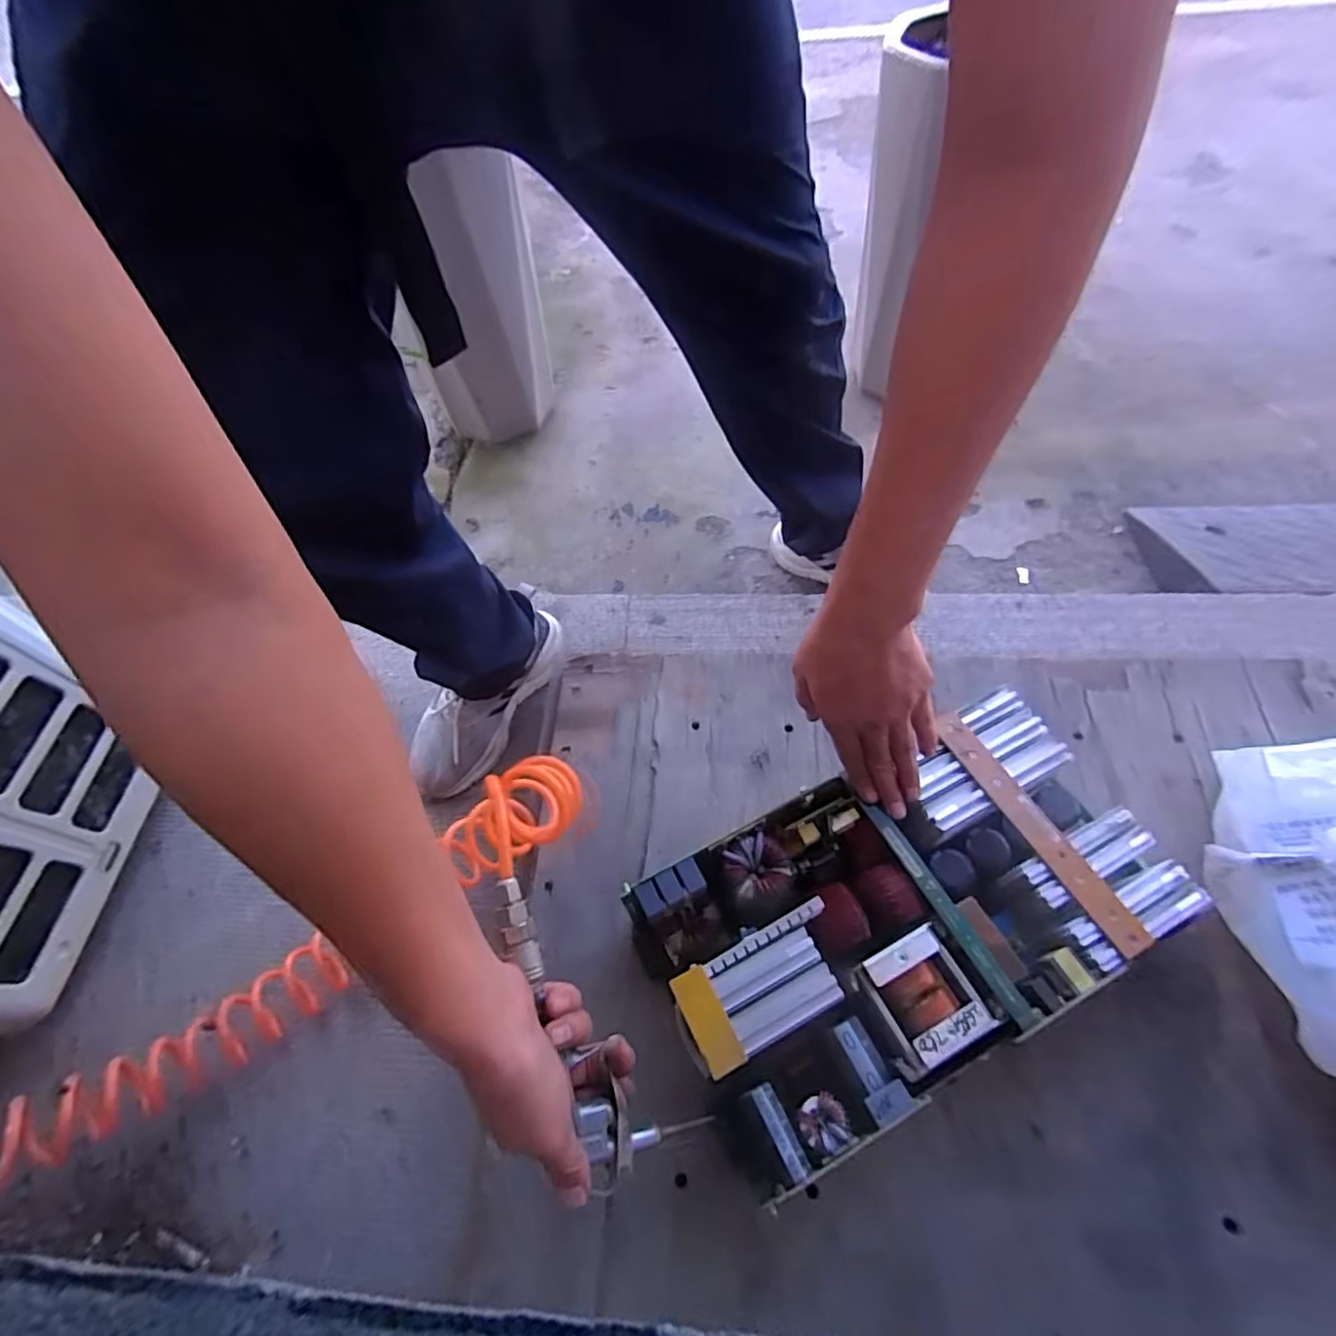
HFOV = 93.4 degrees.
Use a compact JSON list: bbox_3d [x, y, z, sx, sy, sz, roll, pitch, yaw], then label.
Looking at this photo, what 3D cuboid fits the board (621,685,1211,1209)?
[{"bbox_3d":[0.176,0.188,0.490,0.364,0.098,0.200,-26,61,-11],"label":"board"}]

